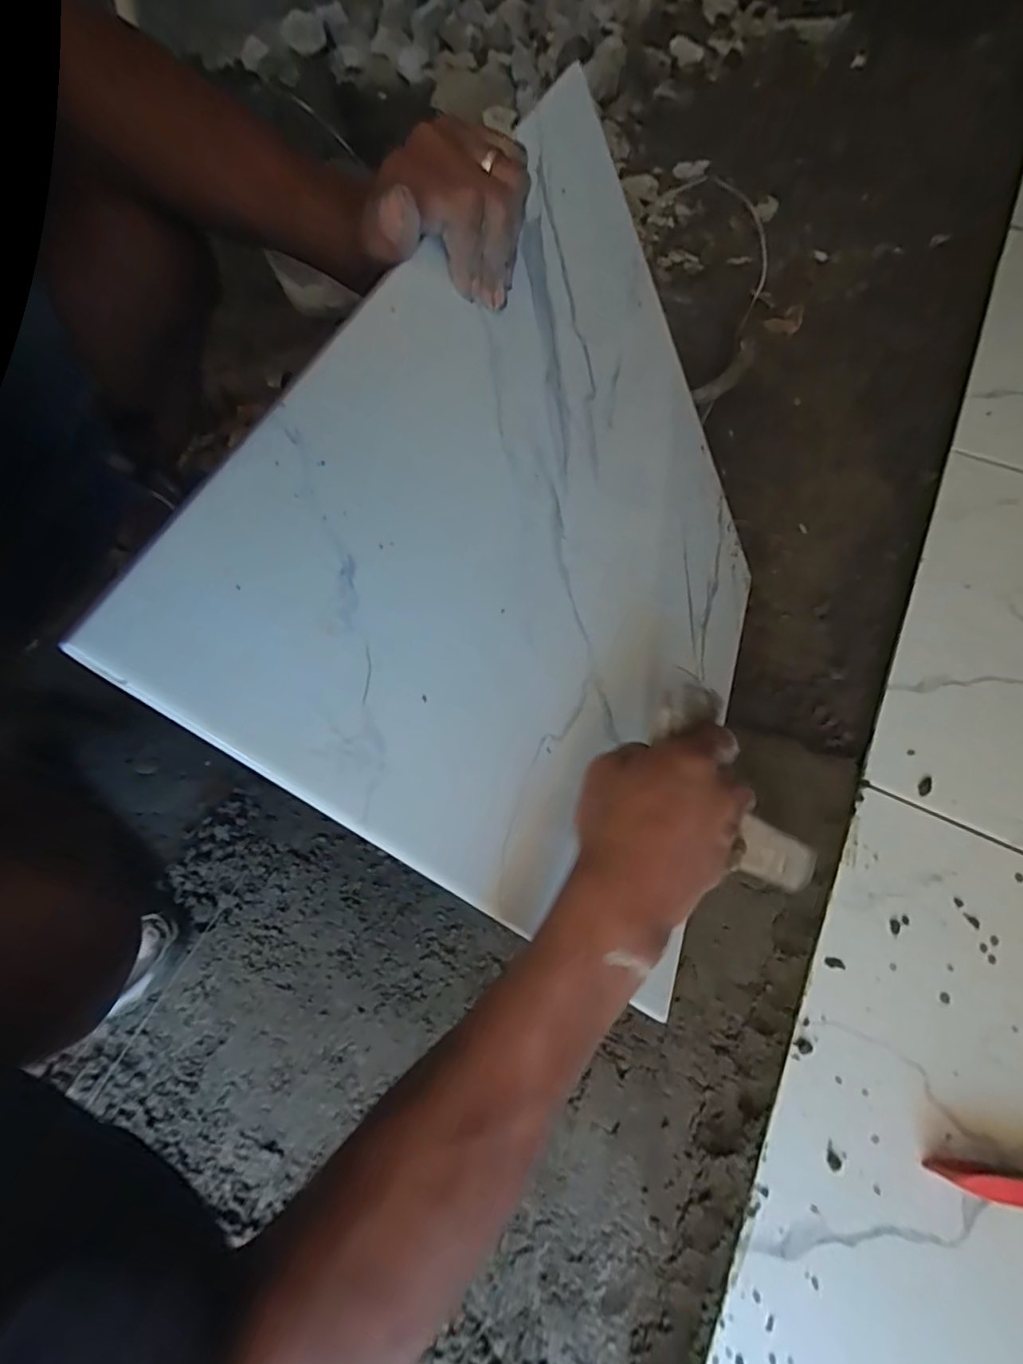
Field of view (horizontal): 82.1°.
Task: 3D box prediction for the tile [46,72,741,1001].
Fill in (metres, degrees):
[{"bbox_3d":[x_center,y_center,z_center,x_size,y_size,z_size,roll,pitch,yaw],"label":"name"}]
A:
[{"bbox_3d":[0.070,-0.069,0.415,0.013,0.453,0.465,-1,54,37],"label":"tile"}]

